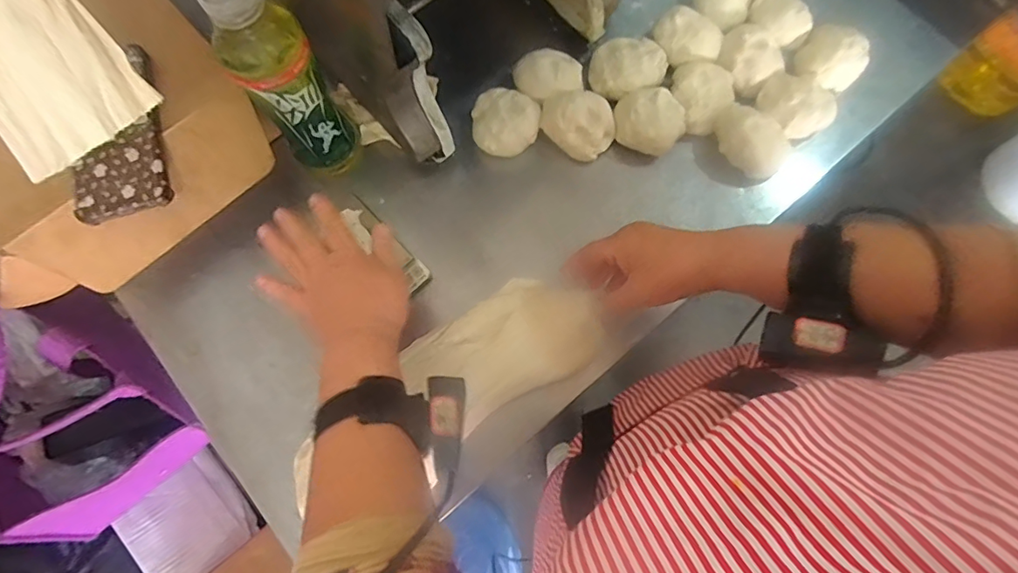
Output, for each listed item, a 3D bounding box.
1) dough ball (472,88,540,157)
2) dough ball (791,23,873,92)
[{"bbox_3d":[-0.003,-0.173,0.559,0.070,0.037,0.069,0,74,1],"label":"dough ball"},{"bbox_3d":[0.362,-0.254,0.582,0.068,0.048,0.071,0,74,1],"label":"dough ball"}]

